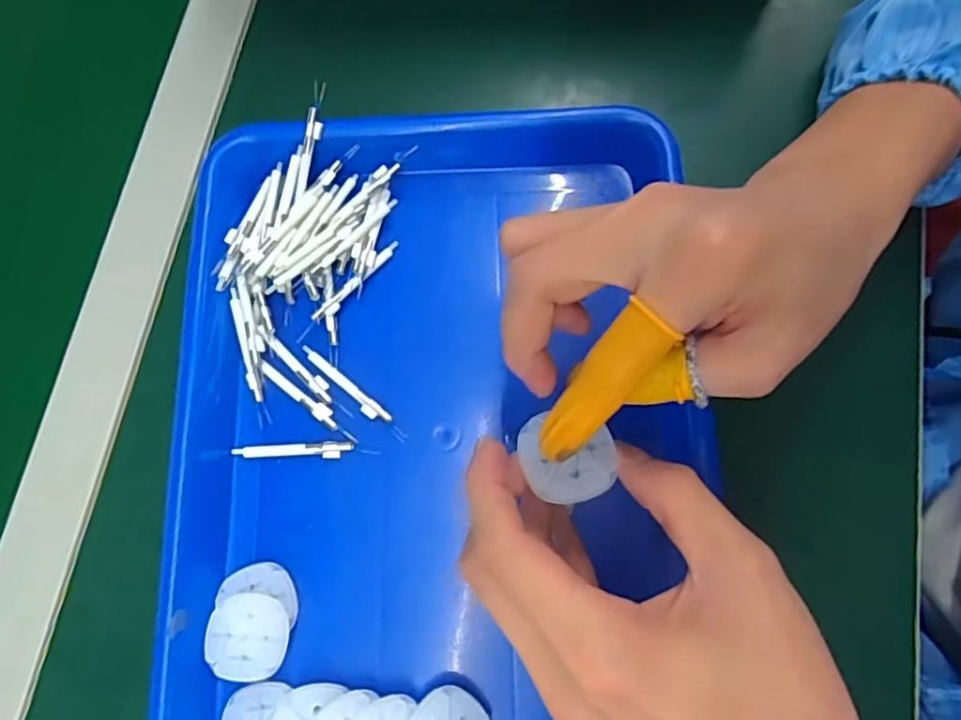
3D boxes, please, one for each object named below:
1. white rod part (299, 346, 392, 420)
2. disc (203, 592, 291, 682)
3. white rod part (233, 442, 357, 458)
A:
[{"bbox_3d":[-0.068,0.013,0.309,0.058,0.004,0.008,39,81,9],"label":"white rod part"},{"bbox_3d":[-0.102,0.121,0.271,0.035,0.004,0.034,0,64,1],"label":"disc"},{"bbox_3d":[-0.092,0.044,0.301,0.059,0.004,0.007,-1,78,1],"label":"white rod part"}]

